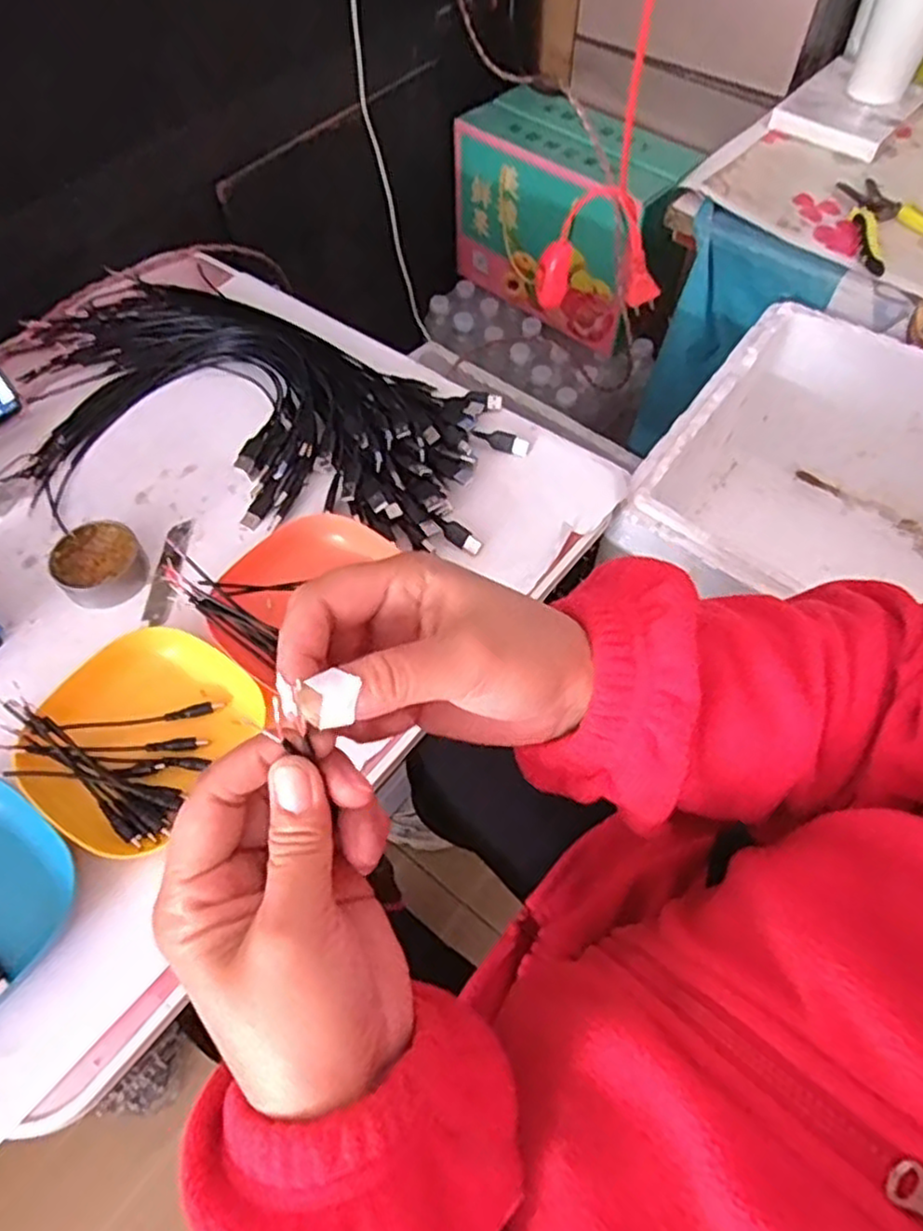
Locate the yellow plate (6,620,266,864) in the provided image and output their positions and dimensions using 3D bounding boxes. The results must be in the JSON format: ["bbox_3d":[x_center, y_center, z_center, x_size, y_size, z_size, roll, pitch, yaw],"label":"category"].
[{"bbox_3d":[-0.214,0.078,0.478,0.116,0.030,0.137,26,63,15],"label":"yellow plate"}]

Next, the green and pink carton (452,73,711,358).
[{"bbox_3d":[0.154,-0.591,1.075,0.318,0.239,0.150,36,66,20],"label":"green and pink carton"}]

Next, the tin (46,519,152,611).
[{"bbox_3d":[-0.275,-0.040,0.550,0.063,0.024,0.064,0,59,0],"label":"tin"}]

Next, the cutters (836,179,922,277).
[{"bbox_3d":[0.460,-0.412,0.753,0.123,0.015,0.145,-5,59,-3],"label":"cutters"}]

